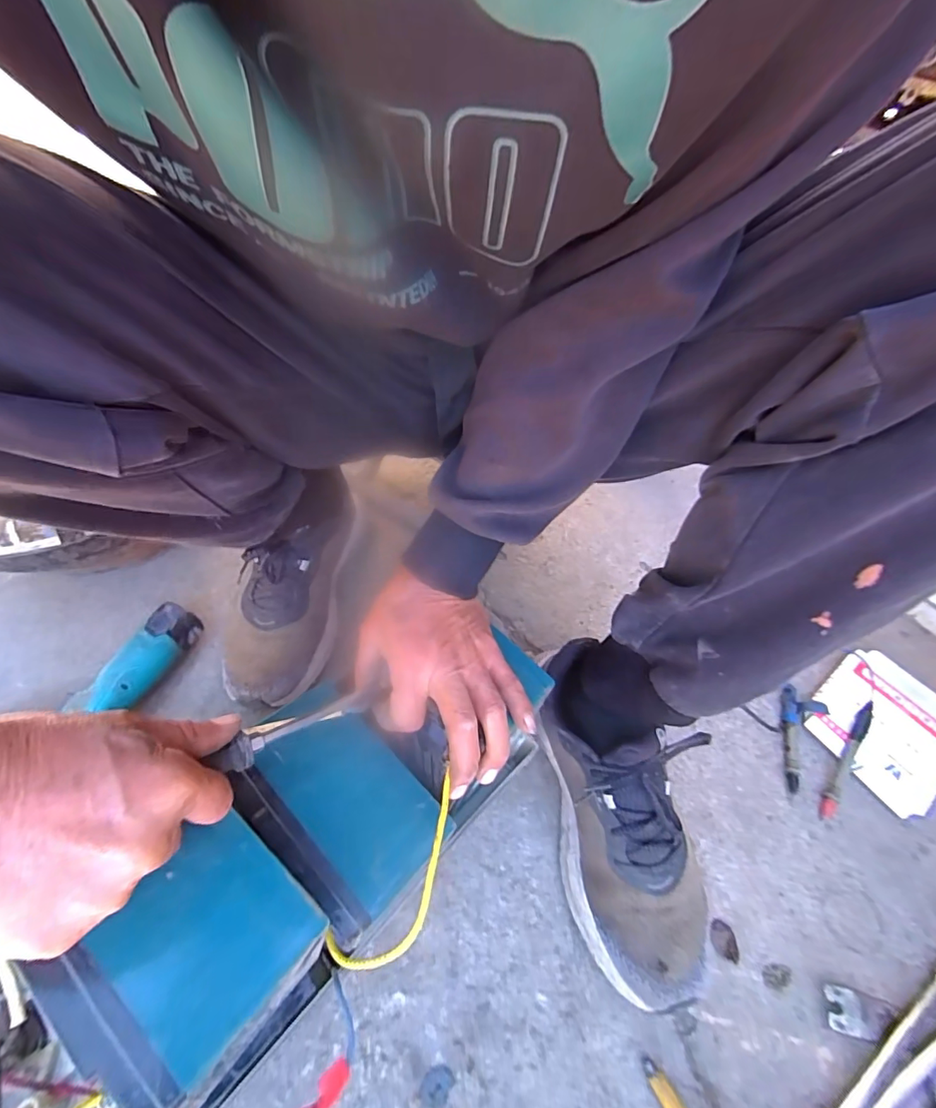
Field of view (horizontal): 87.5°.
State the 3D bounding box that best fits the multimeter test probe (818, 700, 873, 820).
[{"bbox_3d":[0.377,0.205,0.487,0.013,0.010,0.126,32,72,18],"label":"multimeter test probe"}]

